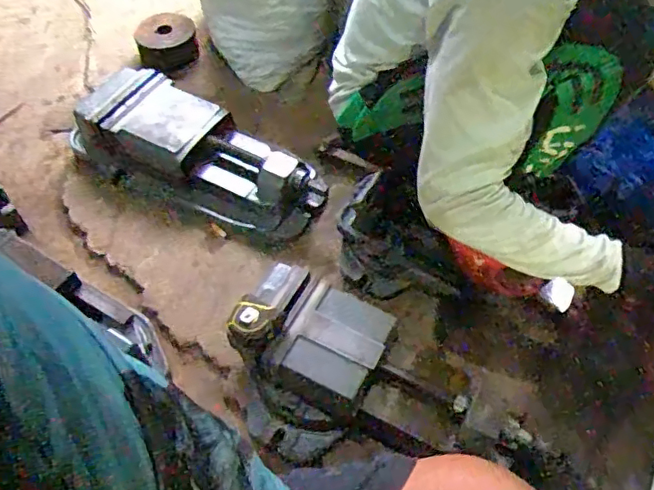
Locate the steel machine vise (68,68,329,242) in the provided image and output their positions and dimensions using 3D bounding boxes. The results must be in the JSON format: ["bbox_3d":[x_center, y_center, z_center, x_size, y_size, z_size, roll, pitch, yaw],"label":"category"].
[{"bbox_3d":[-0.301,-0.203,1.252,0.609,0.161,0.239,26,59,19],"label":"steel machine vise"}]

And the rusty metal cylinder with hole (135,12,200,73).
[{"bbox_3d":[-0.448,-0.568,1.592,0.167,0.095,0.153,-12,55,-7],"label":"rusty metal cylinder with hole"}]

